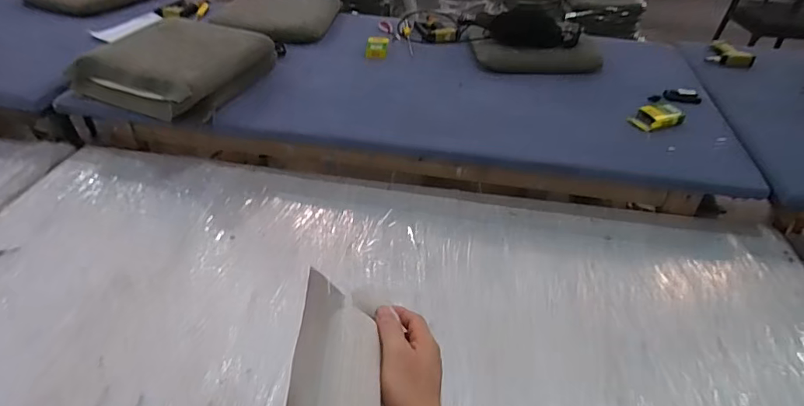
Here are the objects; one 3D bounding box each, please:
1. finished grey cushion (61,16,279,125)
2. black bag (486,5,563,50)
[{"bbox_3d":[-0.673,-0.447,1.483,0.433,0.130,0.442,20,42,20],"label":"finished grey cushion"},{"bbox_3d":[0.432,-0.611,1.702,0.258,0.110,0.083,11,40,11],"label":"black bag"}]

